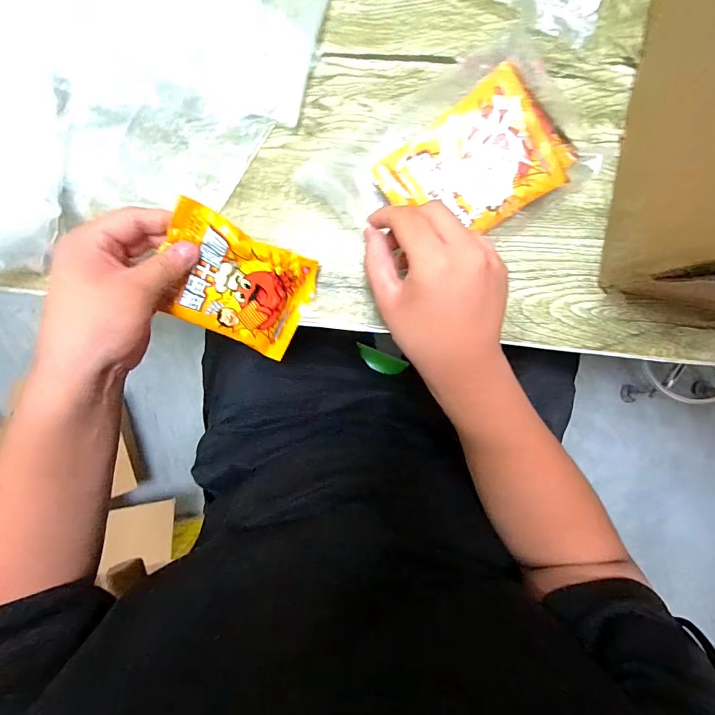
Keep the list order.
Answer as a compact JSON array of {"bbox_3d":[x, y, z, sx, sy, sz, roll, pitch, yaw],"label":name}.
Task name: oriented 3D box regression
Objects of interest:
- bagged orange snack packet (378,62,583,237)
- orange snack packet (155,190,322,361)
[{"bbox_3d":[0.096,-0.148,0.304,0.137,0.024,0.095,-37,94,8],"label":"bagged orange snack packet"},{"bbox_3d":[-0.094,-0.055,0.311,0.114,0.014,0.089,22,112,-27],"label":"orange snack packet"}]

